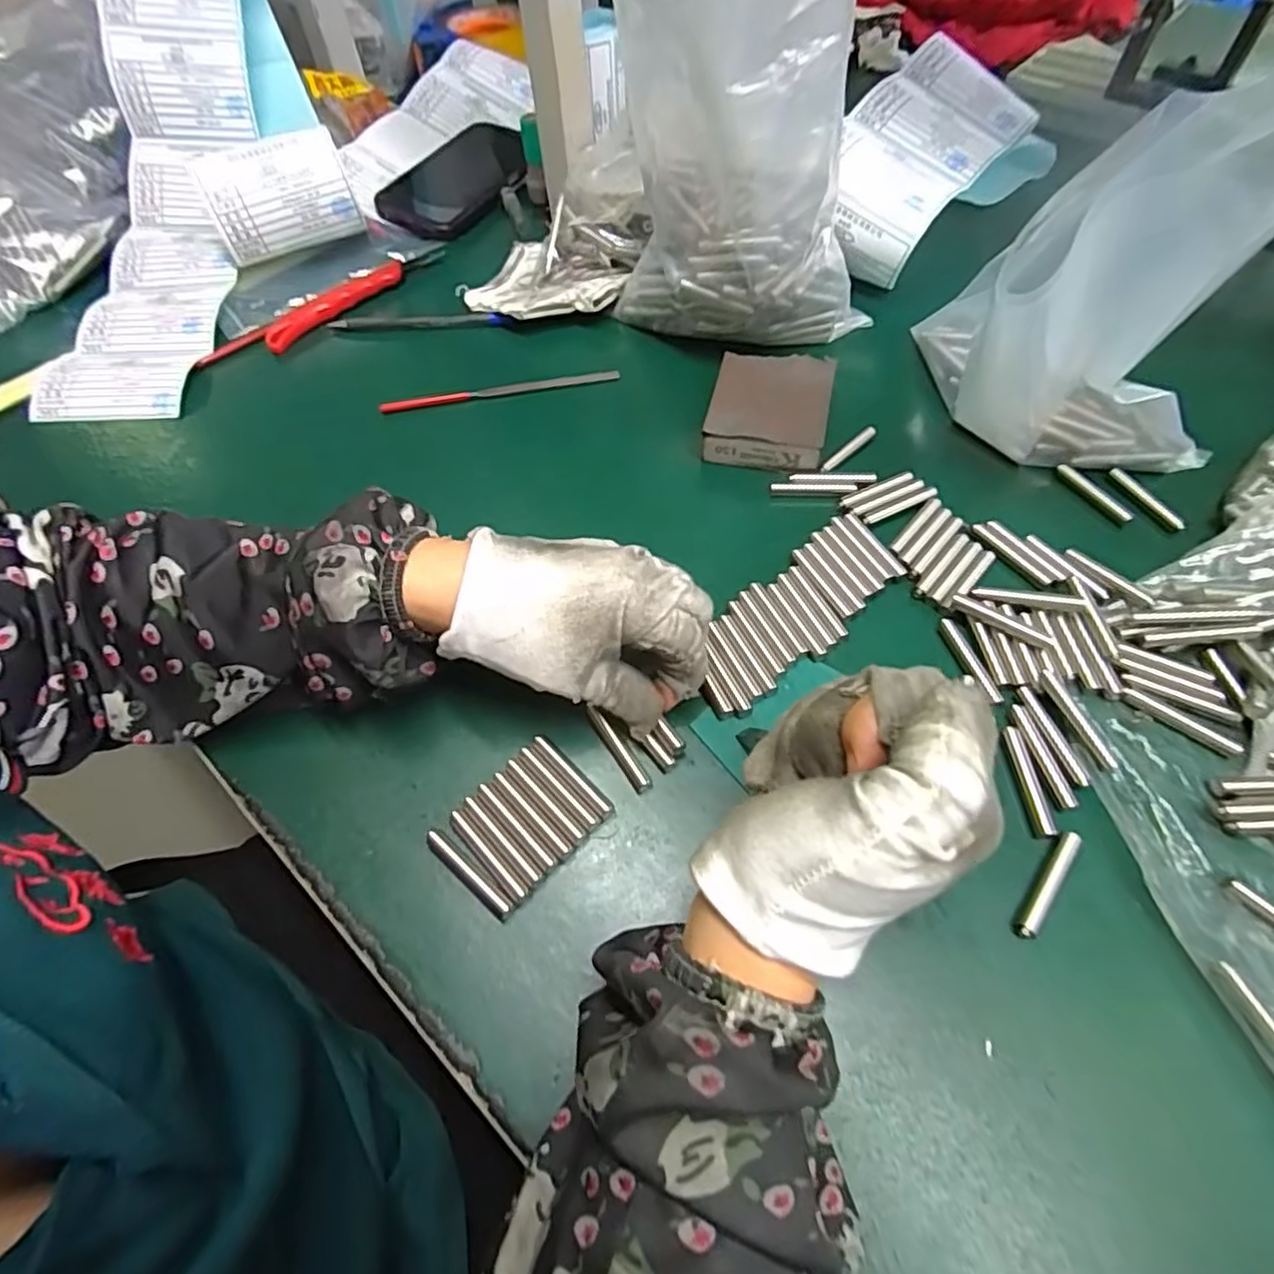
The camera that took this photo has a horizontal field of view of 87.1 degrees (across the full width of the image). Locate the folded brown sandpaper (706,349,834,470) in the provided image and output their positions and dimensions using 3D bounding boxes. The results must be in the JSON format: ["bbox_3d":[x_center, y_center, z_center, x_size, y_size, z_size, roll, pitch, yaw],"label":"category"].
[{"bbox_3d":[0.079,-0.138,0.401,0.067,0.018,0.077,11,60,9],"label":"folded brown sandpaper"}]

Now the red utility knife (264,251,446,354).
[{"bbox_3d":[-0.208,-0.258,0.500,0.153,0.010,0.023,-40,65,-19],"label":"red utility knife"}]

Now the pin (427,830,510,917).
[{"bbox_3d":[-0.069,0.096,0.274,0.047,0.005,0.006,36,67,21],"label":"pin"}]

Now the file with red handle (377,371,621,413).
[{"bbox_3d":[-0.091,-0.163,0.443,0.155,0.007,0.007,-9,59,-3],"label":"file with red handle"}]

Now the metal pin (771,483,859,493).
[{"bbox_3d":[0.101,-0.085,0.383,0.048,0.005,0.006,2,59,4],"label":"metal pin"}]

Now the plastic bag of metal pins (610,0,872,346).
[{"bbox_3d":[0.056,-0.276,0.386,0.107,0.198,0.131,-38,64,-19],"label":"plastic bag of metal pins"}]

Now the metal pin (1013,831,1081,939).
[{"bbox_3d":[0.164,0.098,0.266,0.008,0.005,0.048,34,66,21],"label":"metal pin"}]

